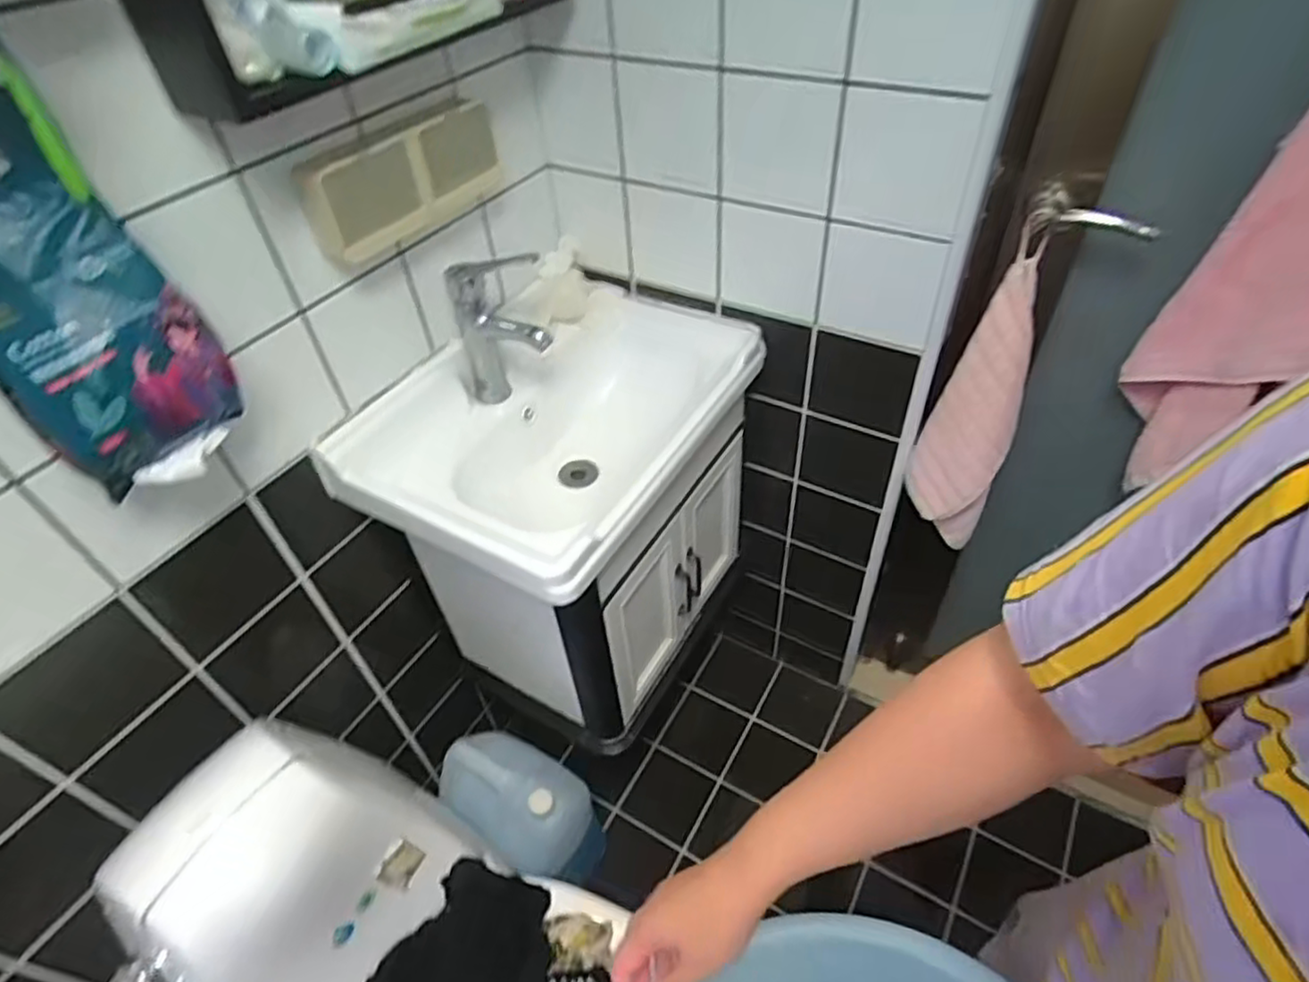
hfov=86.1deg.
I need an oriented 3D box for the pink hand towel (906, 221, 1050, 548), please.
[{"bbox_3d":[0.422,-0.090,0.944,0.120,0.432,0.071,12,46,19],"label":"pink hand towel"}]

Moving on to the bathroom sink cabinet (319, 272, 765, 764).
[{"bbox_3d":[-0.099,0.034,1.061,0.350,0.496,0.514,22,50,28],"label":"bathroom sink cabinet"}]

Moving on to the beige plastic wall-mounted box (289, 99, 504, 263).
[{"bbox_3d":[-0.268,-0.356,0.797,0.052,0.111,0.271,21,49,27],"label":"beige plastic wall-mounted box"}]

